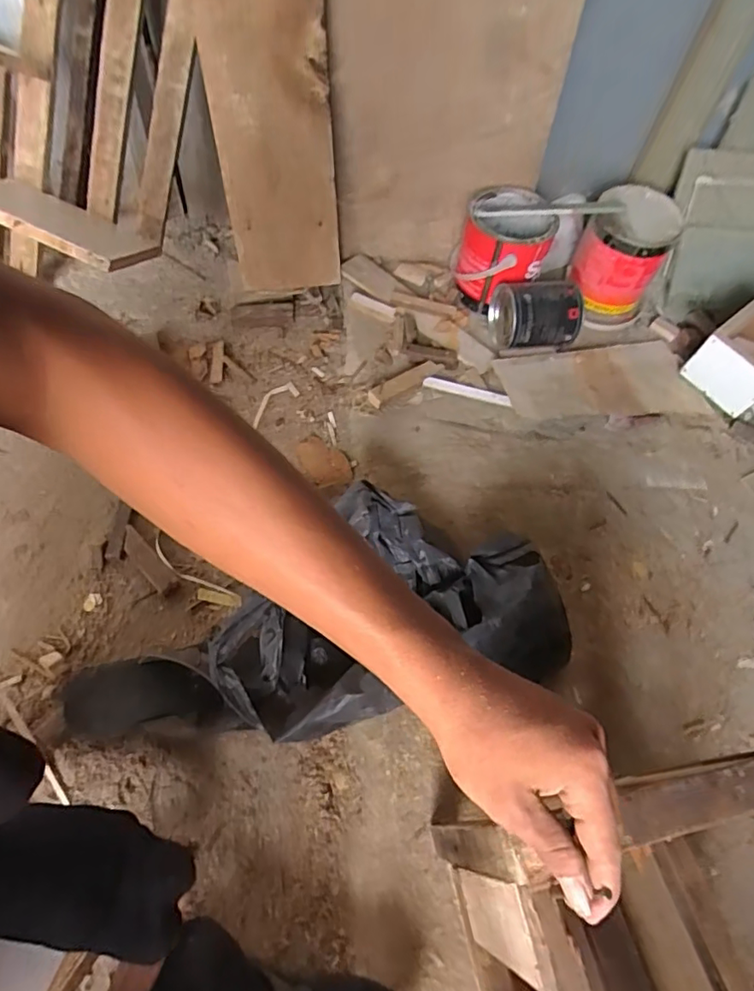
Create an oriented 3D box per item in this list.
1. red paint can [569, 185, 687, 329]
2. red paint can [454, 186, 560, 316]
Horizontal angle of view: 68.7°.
[{"bbox_3d":[0.447,-0.444,1.017,0.153,0.183,0.188,23,61,8],"label":"red paint can"},{"bbox_3d":[0.219,-0.430,0.982,0.152,0.149,0.145,14,61,4],"label":"red paint can"}]

